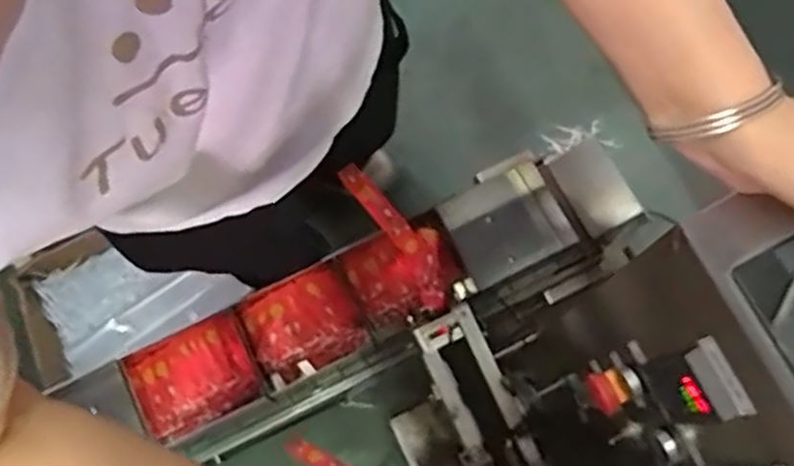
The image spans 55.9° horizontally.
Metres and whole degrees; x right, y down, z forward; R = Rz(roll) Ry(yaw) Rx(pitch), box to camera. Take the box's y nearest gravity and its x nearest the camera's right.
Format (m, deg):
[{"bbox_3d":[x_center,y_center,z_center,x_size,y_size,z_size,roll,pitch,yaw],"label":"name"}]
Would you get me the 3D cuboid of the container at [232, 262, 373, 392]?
[{"bbox_3d":[-0.127,0.126,1.011,0.148,0.079,0.123,-25,76,-7],"label":"container"}]

